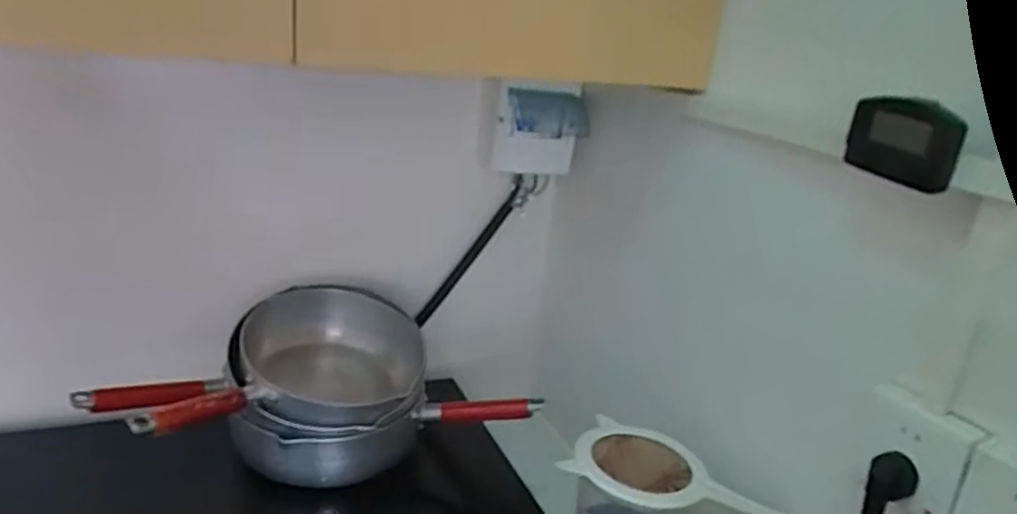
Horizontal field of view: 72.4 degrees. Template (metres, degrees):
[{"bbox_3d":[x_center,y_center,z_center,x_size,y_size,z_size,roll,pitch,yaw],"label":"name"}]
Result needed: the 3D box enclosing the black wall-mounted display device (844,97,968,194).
[{"bbox_3d":[0.306,-0.091,0.545,0.014,0.063,0.086,-6,22,-31],"label":"black wall-mounted display device"}]

